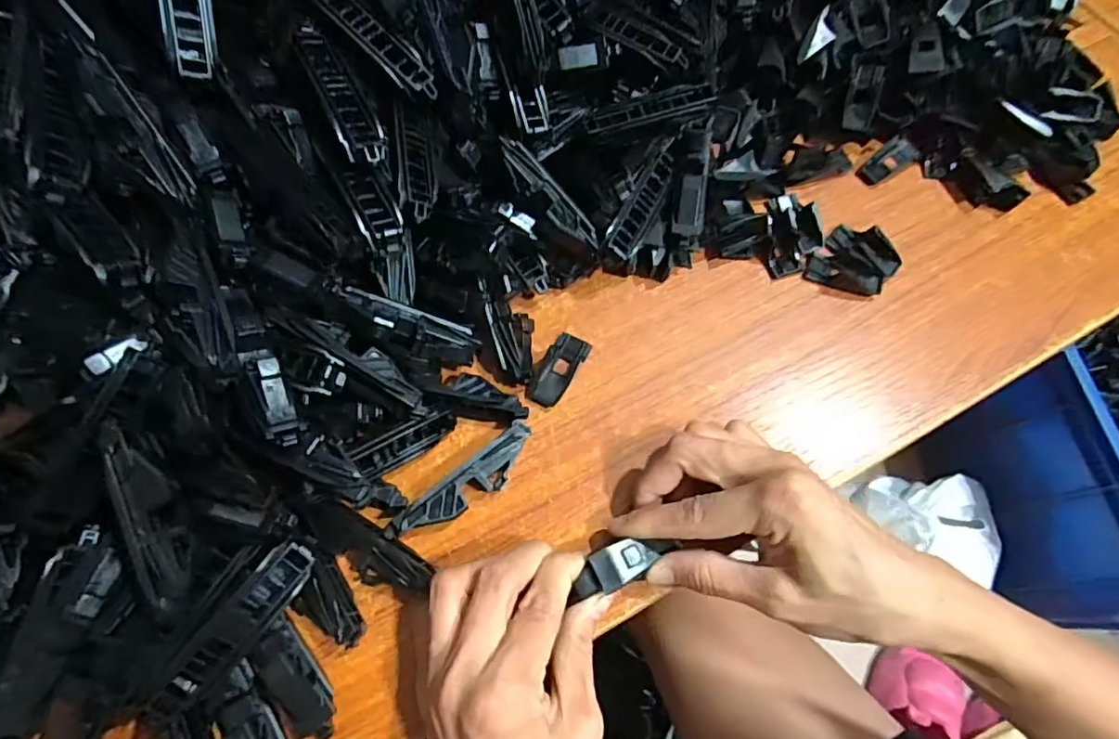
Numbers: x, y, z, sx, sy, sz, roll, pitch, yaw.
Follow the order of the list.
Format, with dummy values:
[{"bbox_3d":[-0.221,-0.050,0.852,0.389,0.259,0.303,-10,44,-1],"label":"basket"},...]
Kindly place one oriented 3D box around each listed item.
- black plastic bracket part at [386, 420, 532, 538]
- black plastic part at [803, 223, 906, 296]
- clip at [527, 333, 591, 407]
[{"bbox_3d":[-0.044,0.056,0.279,0.078,0.017,0.018,-39,75,-15],"label":"black plastic bracket part"},{"bbox_3d":[0.168,-0.061,0.335,0.042,0.010,0.045,38,73,12],"label":"black plastic part"},{"bbox_3d":[0.000,0.000,0.310,0.018,0.005,0.042,28,71,9],"label":"clip"}]

